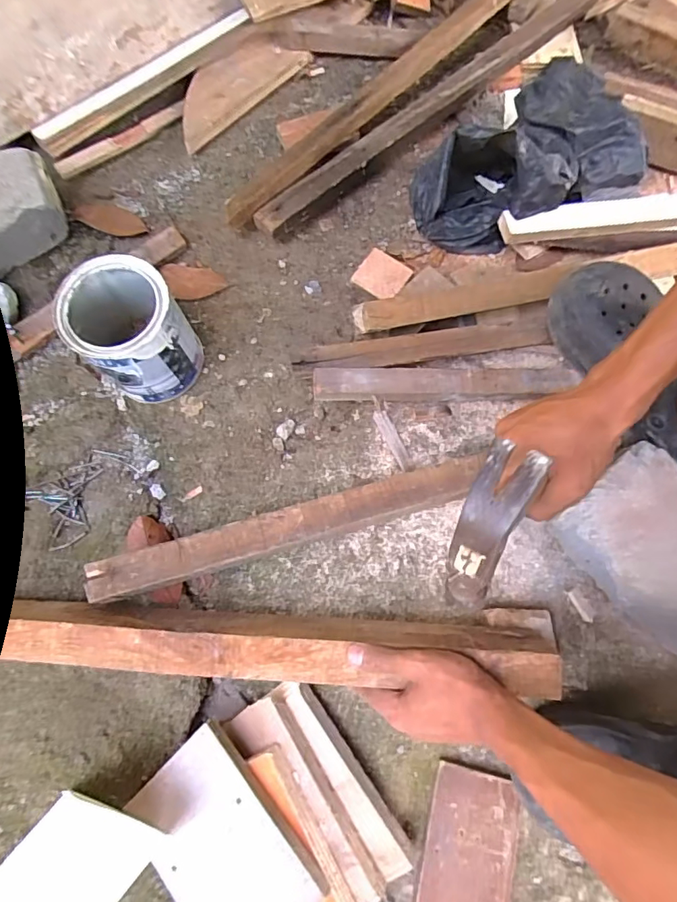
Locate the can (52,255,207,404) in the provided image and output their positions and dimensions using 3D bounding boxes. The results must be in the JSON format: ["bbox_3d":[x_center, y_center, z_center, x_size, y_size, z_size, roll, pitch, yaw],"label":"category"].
[{"bbox_3d":[-0.218,-0.126,0.544,0.108,0.133,0.111,0,73,-1],"label":"can"}]

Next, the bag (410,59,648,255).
[{"bbox_3d":[0.248,-0.351,0.612,0.279,0.092,0.183,-40,78,-12],"label":"bag"}]

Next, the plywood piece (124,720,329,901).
[{"bbox_3d":[-0.104,0.346,0.436,0.117,0.017,0.166,-46,71,1],"label":"plywood piece"}]

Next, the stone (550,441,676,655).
[{"bbox_3d":[0.331,0.107,0.518,0.134,0.072,0.198,-39,78,-12],"label":"stone"}]

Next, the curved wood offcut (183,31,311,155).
[{"bbox_3d":[-0.146,-0.515,0.701,0.078,0.015,0.228,45,75,-8],"label":"curved wood offcut"}]

